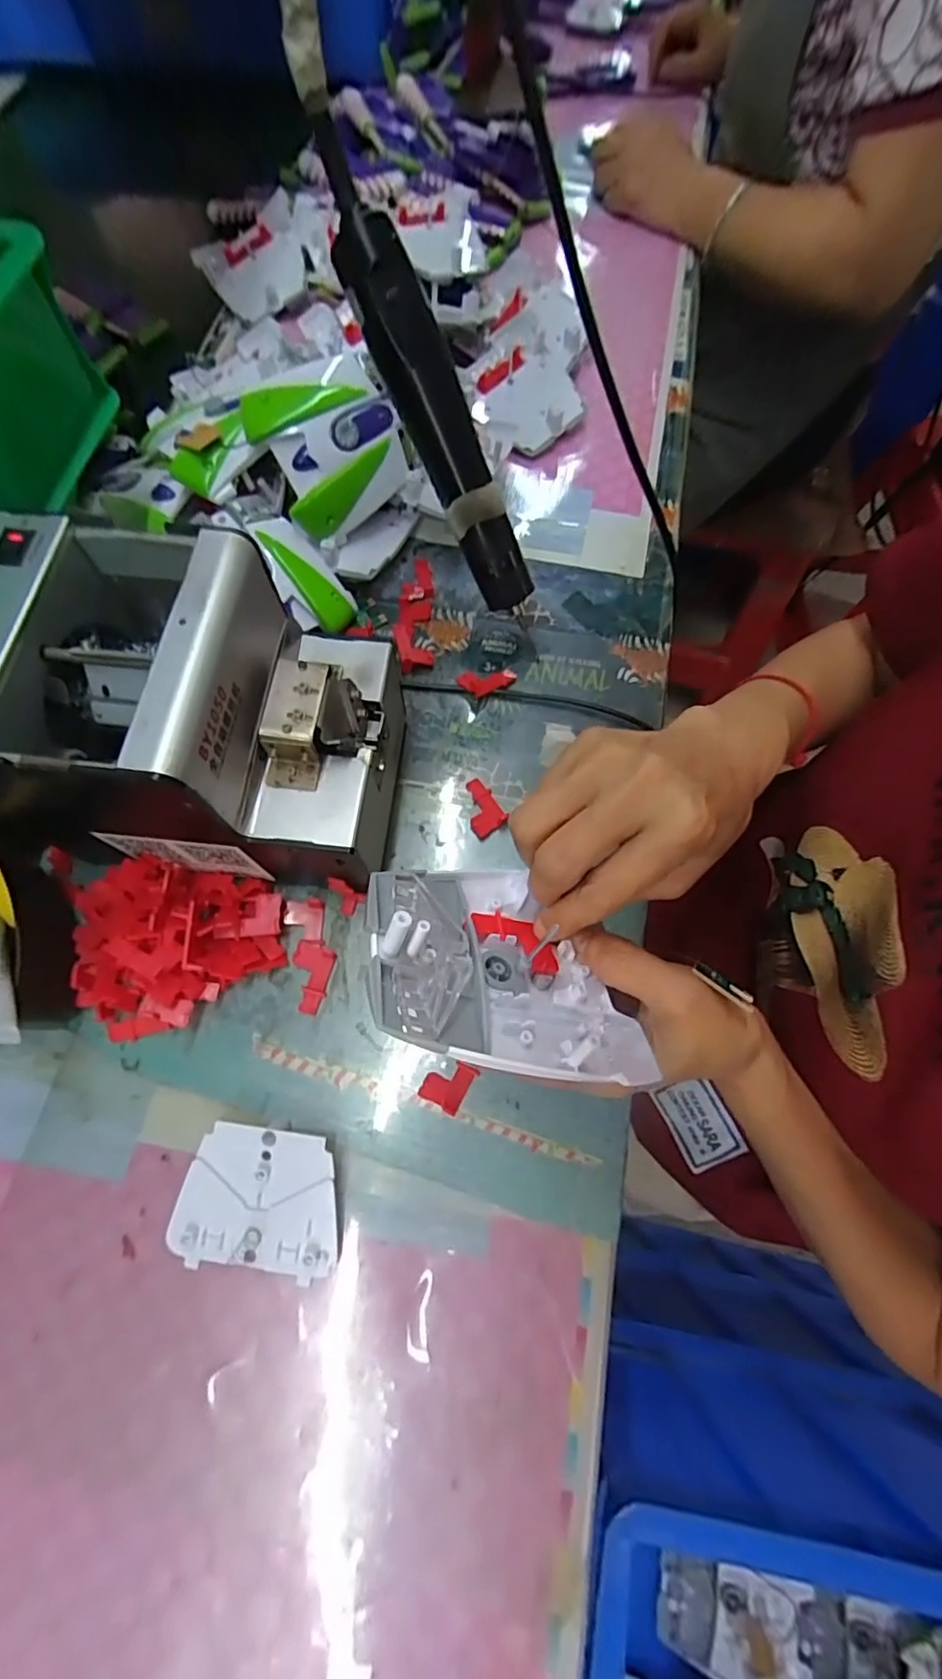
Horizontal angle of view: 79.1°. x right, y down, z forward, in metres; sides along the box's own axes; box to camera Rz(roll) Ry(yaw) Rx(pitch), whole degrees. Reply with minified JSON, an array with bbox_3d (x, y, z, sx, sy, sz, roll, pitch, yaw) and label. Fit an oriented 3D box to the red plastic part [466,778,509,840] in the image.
[{"bbox_3d":[0.006,-0.022,0.365,0.022,0.008,0.038,-27,73,-11],"label":"red plastic part"}]

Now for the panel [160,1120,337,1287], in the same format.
[{"bbox_3d":[-0.104,0.178,0.283,0.079,0.018,0.063,8,70,1],"label":"panel"}]

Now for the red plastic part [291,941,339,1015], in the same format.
[{"bbox_3d":[-0.093,0.079,0.328,0.023,0.004,0.039,11,70,3],"label":"red plastic part"}]

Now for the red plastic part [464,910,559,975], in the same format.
[{"bbox_3d":[0.018,0.040,0.238,0.041,0.009,0.017,29,72,-3],"label":"red plastic part"}]

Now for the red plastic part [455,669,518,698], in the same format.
[{"bbox_3d":[0.014,-0.111,0.400,0.042,0.010,0.020,-18,71,-8],"label":"red plastic part"}]

